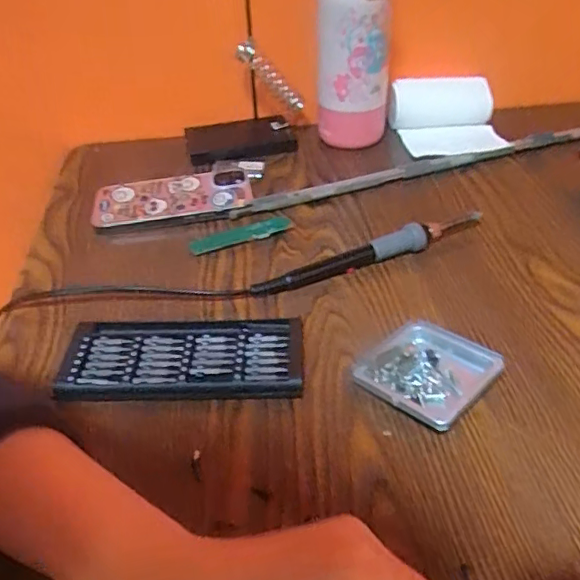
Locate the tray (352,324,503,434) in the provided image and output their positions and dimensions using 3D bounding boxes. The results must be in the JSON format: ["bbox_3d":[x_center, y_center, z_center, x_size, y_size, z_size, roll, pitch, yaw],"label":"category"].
[{"bbox_3d":[0.084,0.051,0.344,0.067,0.015,0.068,-35,49,-30],"label":"tray"}]

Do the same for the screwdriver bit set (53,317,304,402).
[{"bbox_3d":[-0.068,0.044,0.365,0.150,0.021,0.060,-3,41,3],"label":"screwdriver bit set"}]

